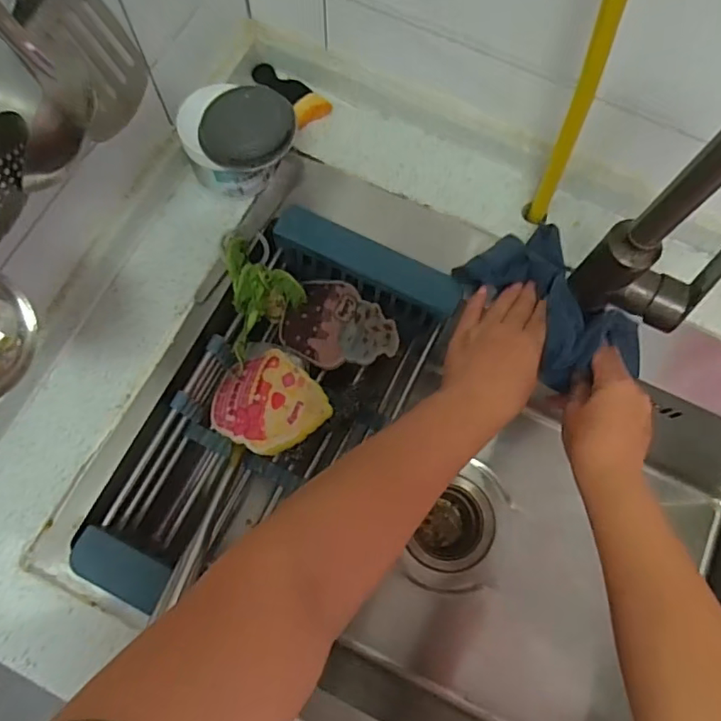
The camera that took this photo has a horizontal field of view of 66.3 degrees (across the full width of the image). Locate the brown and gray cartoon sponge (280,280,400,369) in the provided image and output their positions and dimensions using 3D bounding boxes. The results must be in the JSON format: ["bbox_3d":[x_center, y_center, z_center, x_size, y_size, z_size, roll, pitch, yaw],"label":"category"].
[{"bbox_3d":[-0.021,-0.030,0.568,0.113,0.010,0.084,30,88,1],"label":"brown and gray cartoon sponge"}]

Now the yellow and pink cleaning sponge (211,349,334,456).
[{"bbox_3d":[-0.089,0.040,0.520,0.104,0.016,0.092,38,90,23],"label":"yellow and pink cleaning sponge"}]

